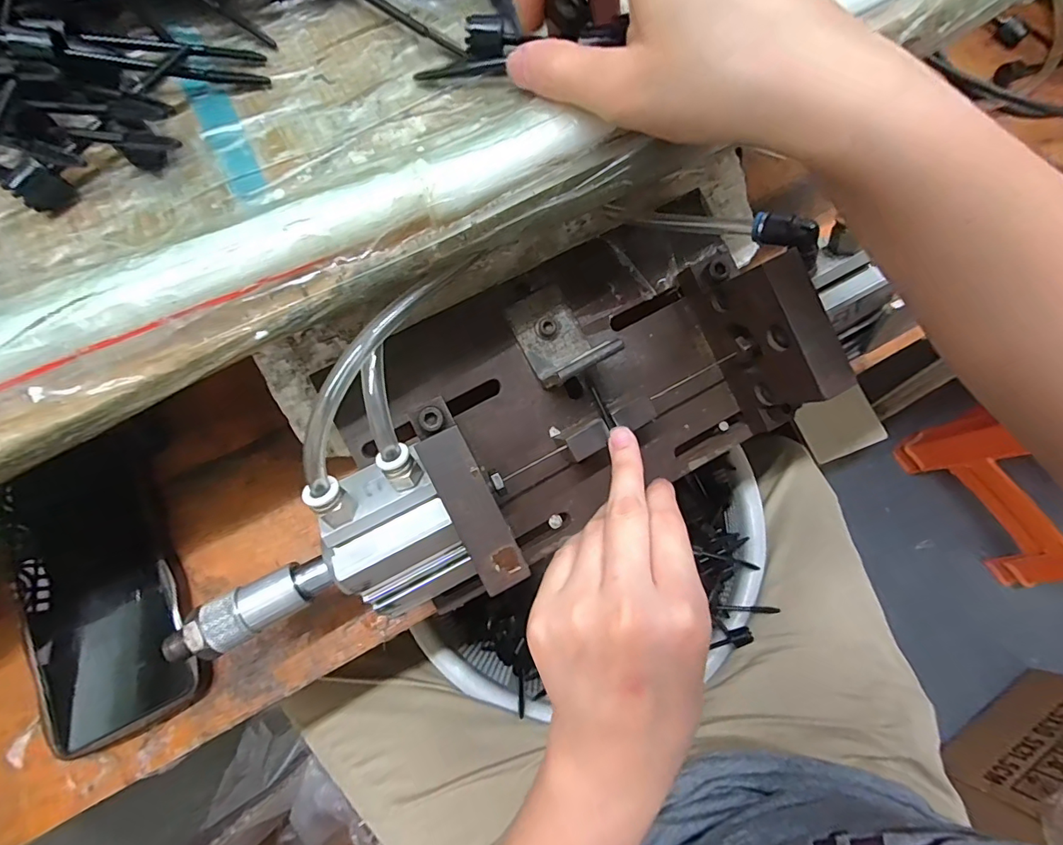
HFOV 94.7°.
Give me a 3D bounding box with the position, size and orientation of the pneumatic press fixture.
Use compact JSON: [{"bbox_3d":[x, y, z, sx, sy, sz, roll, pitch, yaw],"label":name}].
[{"bbox_3d":[-0.007,-0.009,0.260,0.364,0.110,0.151,-28,76,-8],"label":"pneumatic press fixture"}]

